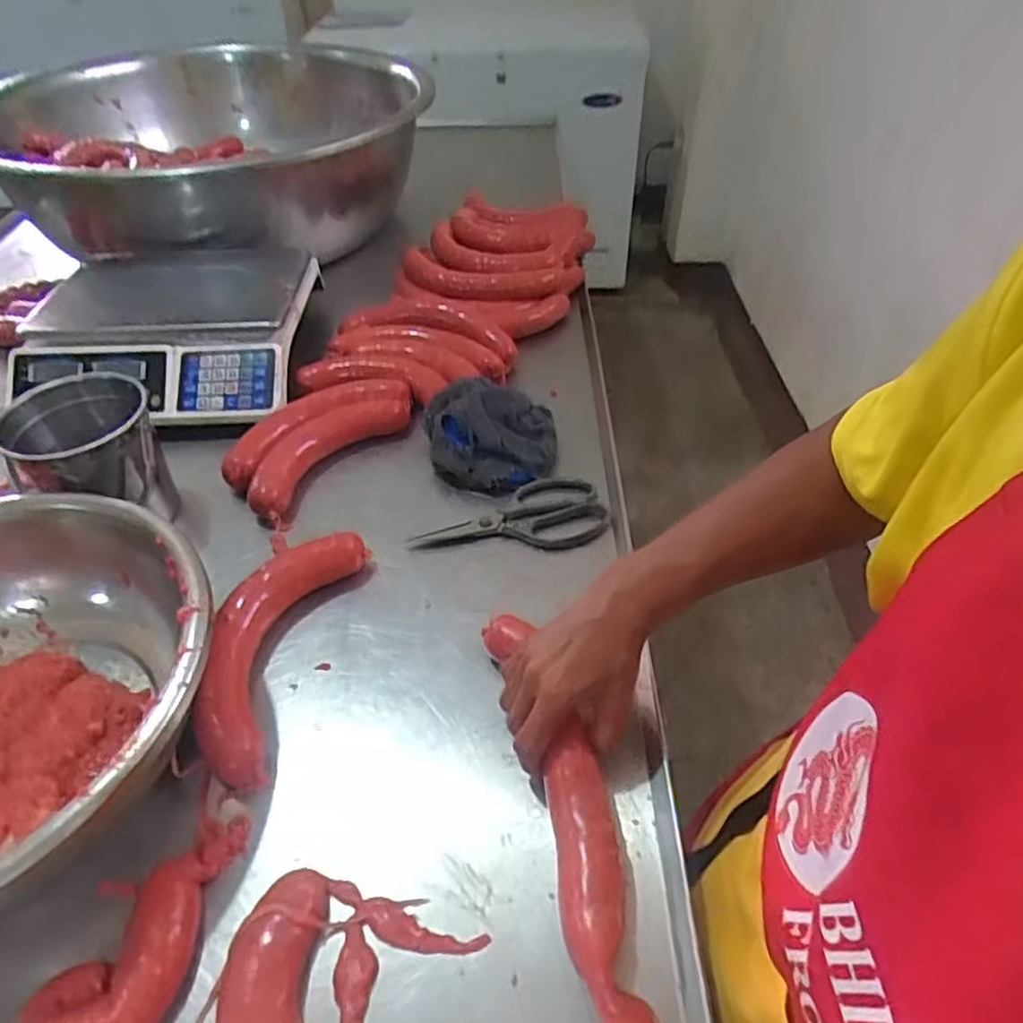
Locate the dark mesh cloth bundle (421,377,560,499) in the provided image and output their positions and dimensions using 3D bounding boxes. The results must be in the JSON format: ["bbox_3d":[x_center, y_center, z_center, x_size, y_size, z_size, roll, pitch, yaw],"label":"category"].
[{"bbox_3d":[-0.023,-0.087,0.762,0.146,0.066,0.128,-1,46,-1],"label":"dark mesh cloth bundle"}]

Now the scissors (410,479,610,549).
[{"bbox_3d":[-0.004,0.005,0.715,0.201,0.011,0.094,-5,46,-5],"label":"scissors"}]

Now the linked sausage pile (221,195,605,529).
[{"bbox_3d":[-0.101,-0.268,0.954,0.273,0.055,0.789,19,49,17],"label":"linked sausage pile"}]

